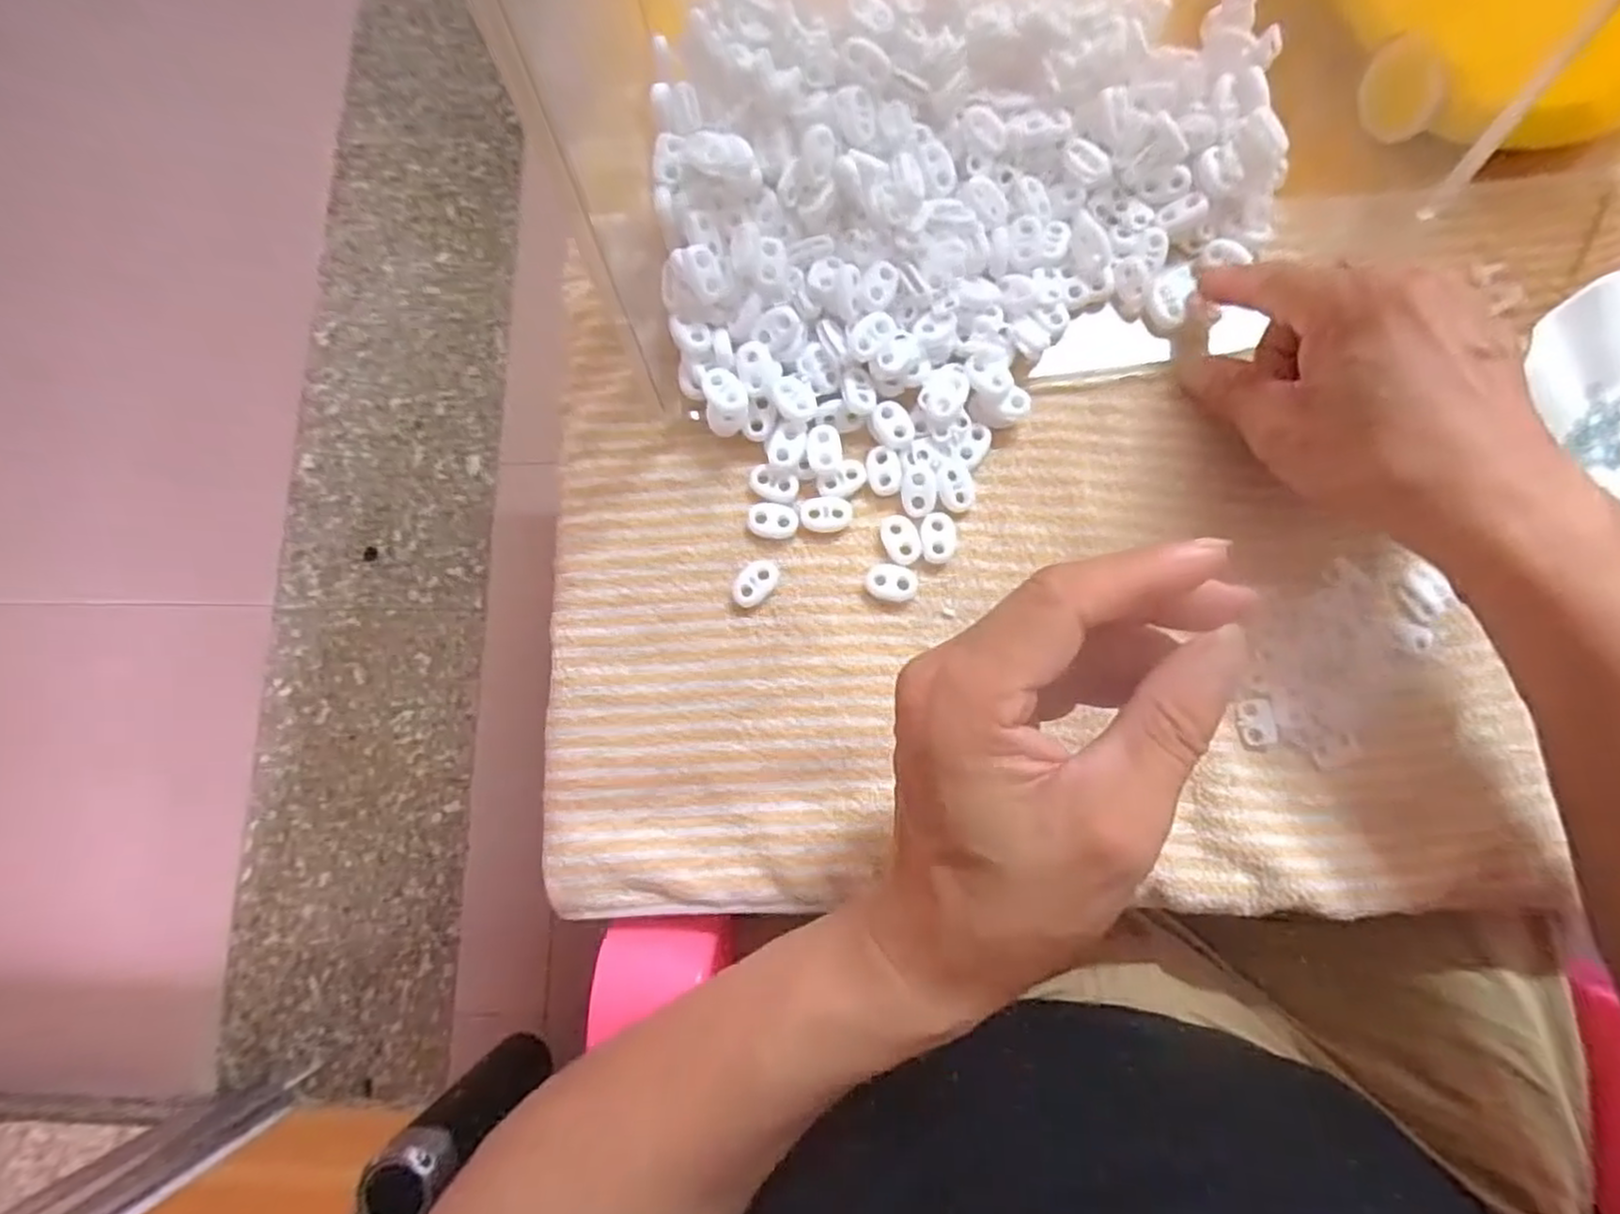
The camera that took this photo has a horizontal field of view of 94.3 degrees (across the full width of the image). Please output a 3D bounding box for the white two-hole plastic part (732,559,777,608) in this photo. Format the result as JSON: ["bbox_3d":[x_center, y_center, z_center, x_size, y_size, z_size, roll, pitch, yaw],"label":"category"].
[{"bbox_3d":[-0.024,-0.010,0.328,0.015,0.005,0.023,38,83,8],"label":"white two-hole plastic part"}]

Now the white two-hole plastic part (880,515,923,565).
[{"bbox_3d":[0.040,-0.030,0.328,0.015,0.004,0.022,-21,80,-2],"label":"white two-hole plastic part"}]

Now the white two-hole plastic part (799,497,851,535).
[{"bbox_3d":[0.007,-0.041,0.329,0.023,0.004,0.016,-6,80,1],"label":"white two-hole plastic part"}]

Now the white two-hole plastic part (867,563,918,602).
[{"bbox_3d":[0.036,-0.011,0.326,0.022,0.004,0.015,13,81,4],"label":"white two-hole plastic part"}]

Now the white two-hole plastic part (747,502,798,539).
[{"bbox_3d":[-0.016,-0.038,0.333,0.022,0.004,0.016,11,81,4],"label":"white two-hole plastic part"}]

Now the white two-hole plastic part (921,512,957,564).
[{"bbox_3d":[0.056,-0.030,0.327,0.015,0.004,0.022,-5,80,1],"label":"white two-hole plastic part"}]

